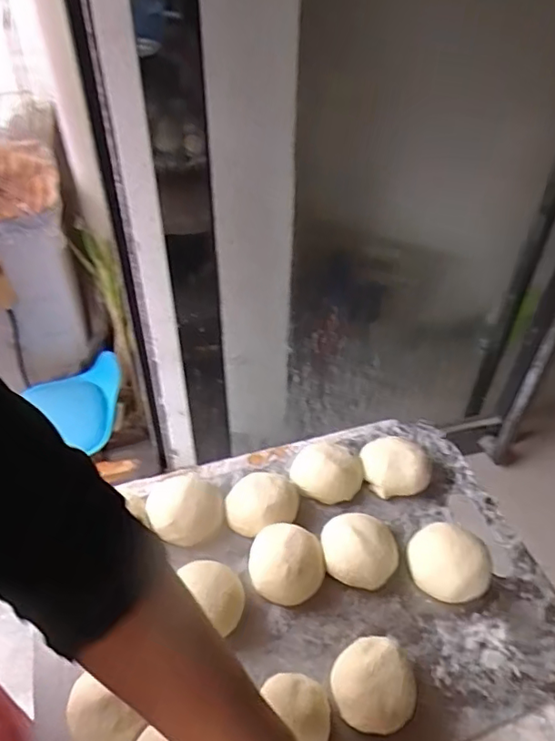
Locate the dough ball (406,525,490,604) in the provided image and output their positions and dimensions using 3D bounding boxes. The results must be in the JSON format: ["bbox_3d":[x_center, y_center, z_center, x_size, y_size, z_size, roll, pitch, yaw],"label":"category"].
[{"bbox_3d":[0.160,0.172,0.515,0.073,0.039,0.063,26,51,22],"label":"dough ball"}]

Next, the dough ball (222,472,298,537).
[{"bbox_3d":[-0.016,0.134,0.560,0.070,0.031,0.059,-7,46,-7],"label":"dough ball"}]

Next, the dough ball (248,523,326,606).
[{"bbox_3d":[0.009,0.174,0.513,0.067,0.031,0.065,0,46,0],"label":"dough ball"}]

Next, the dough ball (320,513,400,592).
[{"bbox_3d":[0.078,0.165,0.522,0.070,0.028,0.064,0,46,0],"label":"dough ball"}]

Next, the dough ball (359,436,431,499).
[{"bbox_3d":[0.125,0.098,0.591,0.067,0.036,0.061,0,46,0],"label":"dough ball"}]

